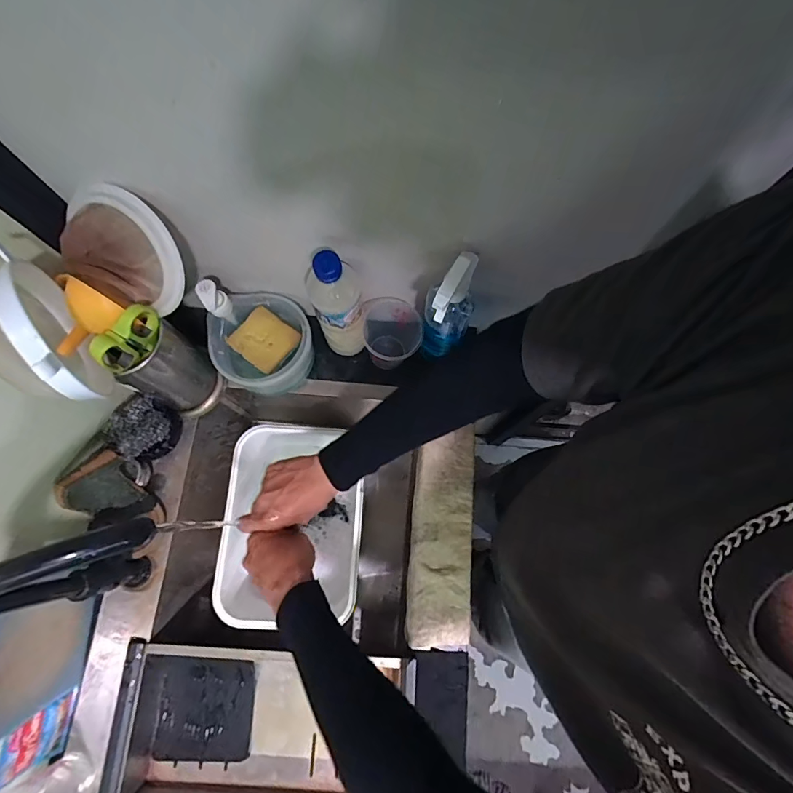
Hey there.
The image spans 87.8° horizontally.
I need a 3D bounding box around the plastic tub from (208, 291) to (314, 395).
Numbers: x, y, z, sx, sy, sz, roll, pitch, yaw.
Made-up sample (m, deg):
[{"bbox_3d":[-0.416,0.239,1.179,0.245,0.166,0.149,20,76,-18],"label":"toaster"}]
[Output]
[{"bbox_3d":[-0.197,-0.080,0.618,0.136,0.082,0.135,0,75,0],"label":"plastic tub"}]

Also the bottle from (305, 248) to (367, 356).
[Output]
[{"bbox_3d":[-0.075,-0.117,0.557,0.064,0.228,0.071,-17,74,-5],"label":"bottle"}]

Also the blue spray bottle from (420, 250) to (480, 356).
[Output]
[{"bbox_3d":[0.068,-0.108,0.538,0.053,0.200,0.085,17,74,5],"label":"blue spray bottle"}]

